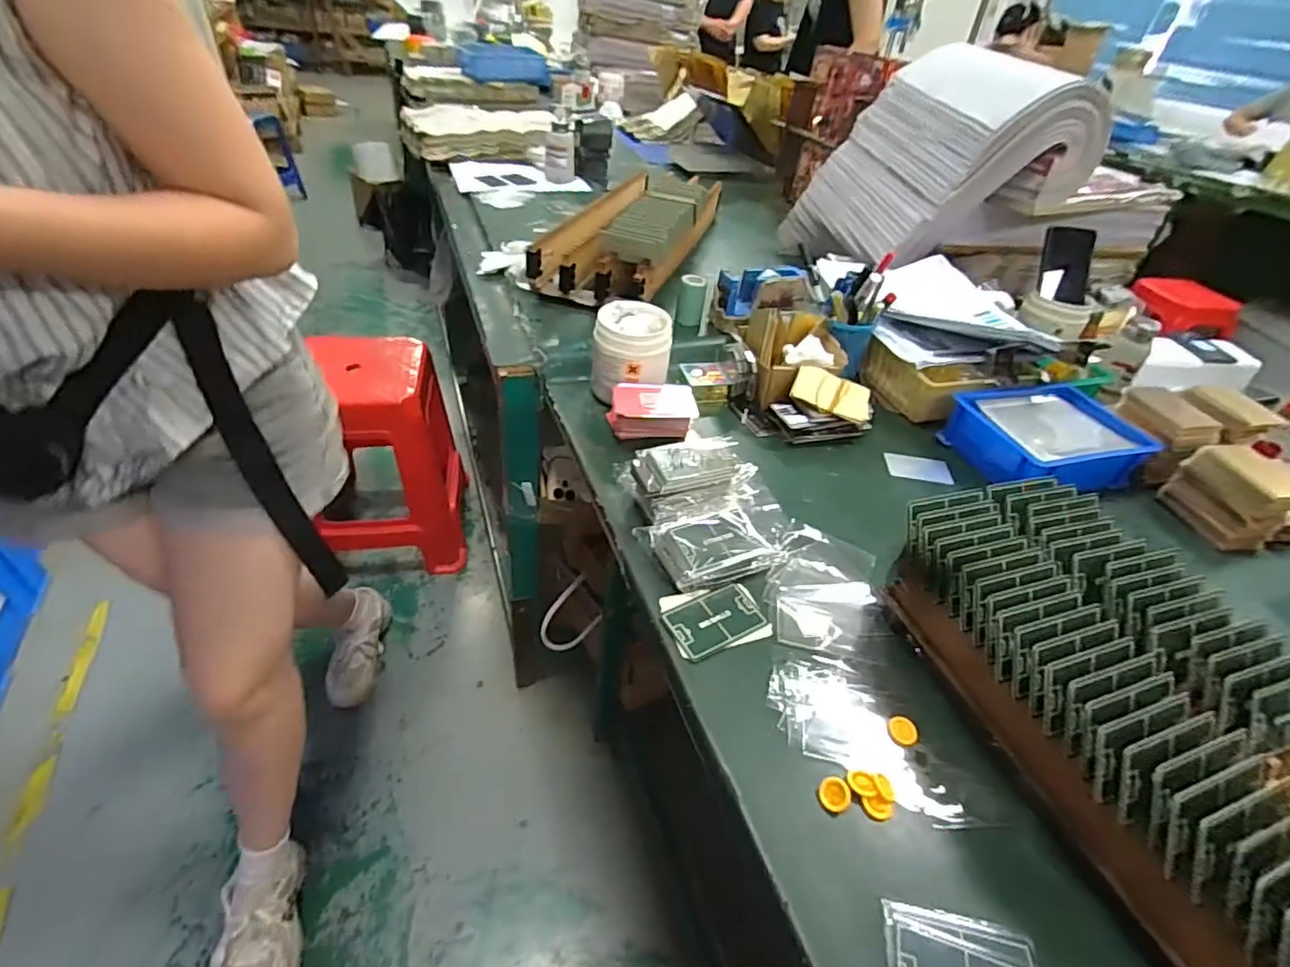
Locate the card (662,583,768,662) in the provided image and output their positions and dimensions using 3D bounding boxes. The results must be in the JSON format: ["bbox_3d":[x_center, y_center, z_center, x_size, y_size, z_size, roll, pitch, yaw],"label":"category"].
[{"bbox_3d":[0.060,0.116,0.509,0.082,0.004,0.051,-17,46,-26],"label":"card"}]

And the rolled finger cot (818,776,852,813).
[{"bbox_3d":[0.131,0.214,0.406,0.021,0.005,0.021,-12,60,21],"label":"rolled finger cot"}]

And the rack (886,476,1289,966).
[{"bbox_3d":[0.383,0.231,0.345,0.189,0.107,0.582,-9,43,-19],"label":"rack"}]

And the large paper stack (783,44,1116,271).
[{"bbox_3d":[0.456,-0.506,0.947,0.285,0.297,0.302,-5,42,-14],"label":"large paper stack"}]

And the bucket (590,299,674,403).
[{"bbox_3d":[-0.017,-0.162,0.730,0.093,0.095,0.089,5,41,-4],"label":"bucket"}]

